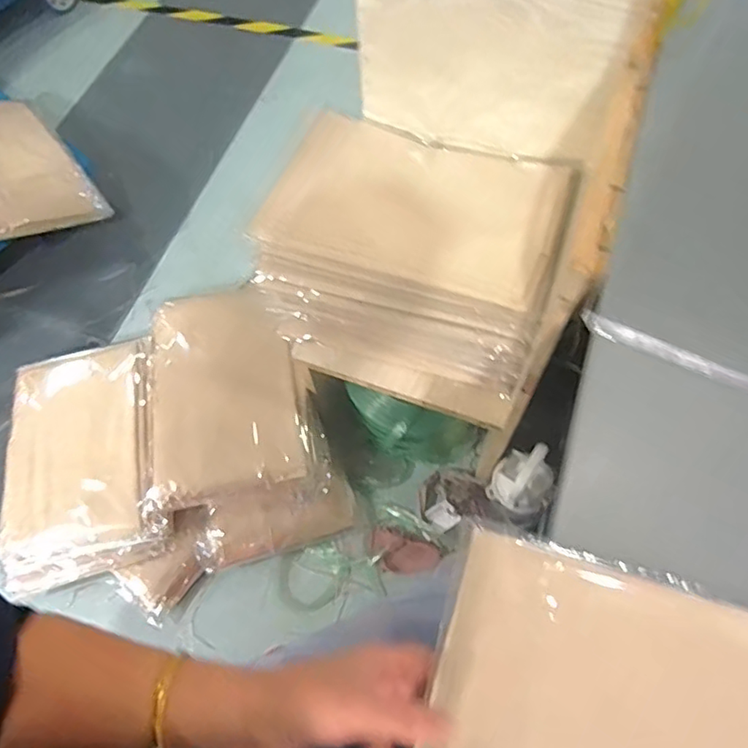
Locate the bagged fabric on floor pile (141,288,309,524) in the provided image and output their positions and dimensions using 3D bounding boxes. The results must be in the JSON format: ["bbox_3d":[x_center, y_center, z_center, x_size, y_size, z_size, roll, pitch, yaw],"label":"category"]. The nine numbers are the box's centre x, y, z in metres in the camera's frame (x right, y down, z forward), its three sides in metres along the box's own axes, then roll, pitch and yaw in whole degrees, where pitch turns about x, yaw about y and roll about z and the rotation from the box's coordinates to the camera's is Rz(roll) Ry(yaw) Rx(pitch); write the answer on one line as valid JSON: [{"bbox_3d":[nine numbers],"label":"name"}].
[{"bbox_3d":[-0.280,0.035,1.031,0.281,0.061,0.383,-11,64,-2],"label":"bagged fabric on floor pile"}]

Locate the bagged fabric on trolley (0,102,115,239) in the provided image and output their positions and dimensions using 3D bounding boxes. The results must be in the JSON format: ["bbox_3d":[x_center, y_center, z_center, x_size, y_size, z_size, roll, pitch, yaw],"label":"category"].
[{"bbox_3d":[-0.771,-0.426,1.191,0.271,0.075,0.363,-34,77,-31],"label":"bagged fabric on trolley"}]

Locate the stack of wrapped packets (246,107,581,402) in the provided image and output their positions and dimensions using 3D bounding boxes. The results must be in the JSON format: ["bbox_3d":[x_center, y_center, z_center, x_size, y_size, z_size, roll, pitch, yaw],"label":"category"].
[{"bbox_3d":[0.053,-0.172,0.829,0.381,0.190,0.294,20,67,12],"label":"stack of wrapped packets"}]

